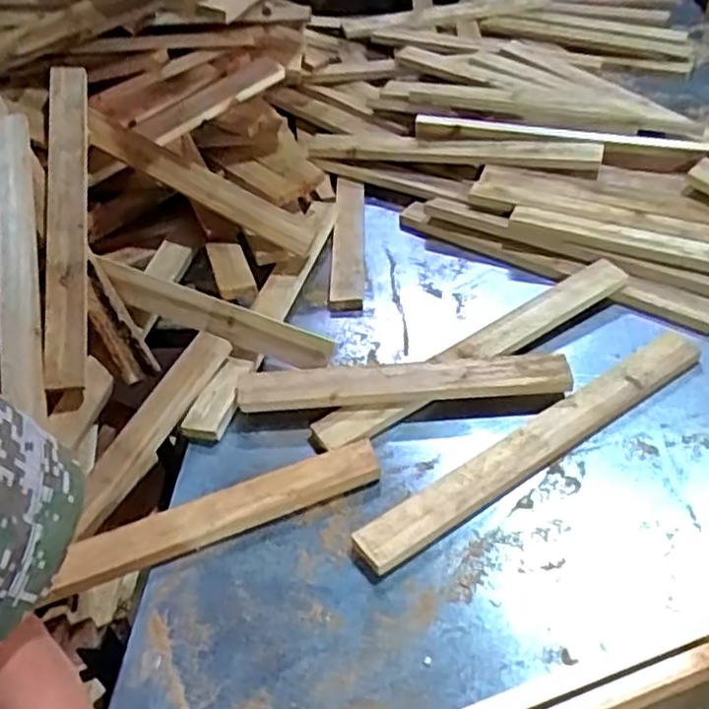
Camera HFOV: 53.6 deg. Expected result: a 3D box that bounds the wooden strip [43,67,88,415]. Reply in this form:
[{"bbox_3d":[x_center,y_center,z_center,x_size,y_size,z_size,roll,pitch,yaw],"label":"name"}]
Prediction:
[{"bbox_3d":[-0.402,-0.177,0.979,0.053,0.021,0.531,-6,72,-2],"label":"wooden strip"}]

